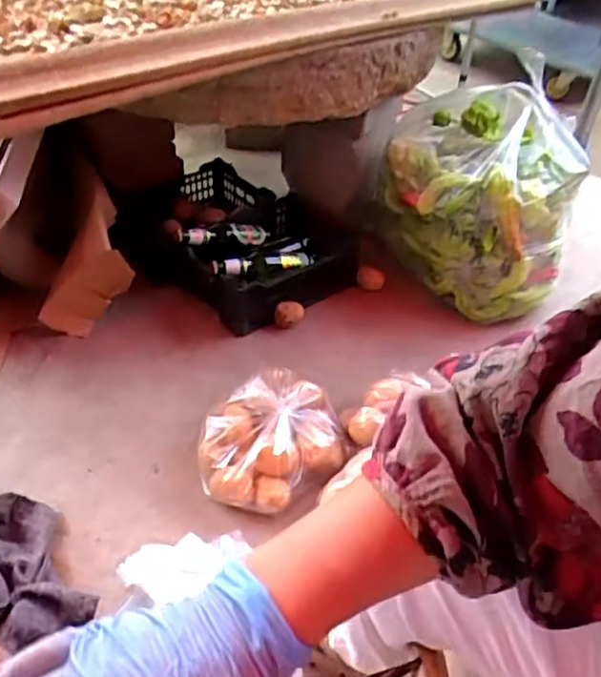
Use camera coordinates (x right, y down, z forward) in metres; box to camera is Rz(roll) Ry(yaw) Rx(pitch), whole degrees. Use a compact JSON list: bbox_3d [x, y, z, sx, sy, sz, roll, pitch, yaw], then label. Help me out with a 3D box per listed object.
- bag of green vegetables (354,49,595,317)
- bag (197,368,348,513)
[{"bbox_3d":[0.323,-0.291,1.268,0.411,0.429,0.253,10,42,7],"label":"bag of green vegetables"},{"bbox_3d":[-0.040,0.153,1.027,0.214,0.098,0.239,15,44,11],"label":"bag"}]

